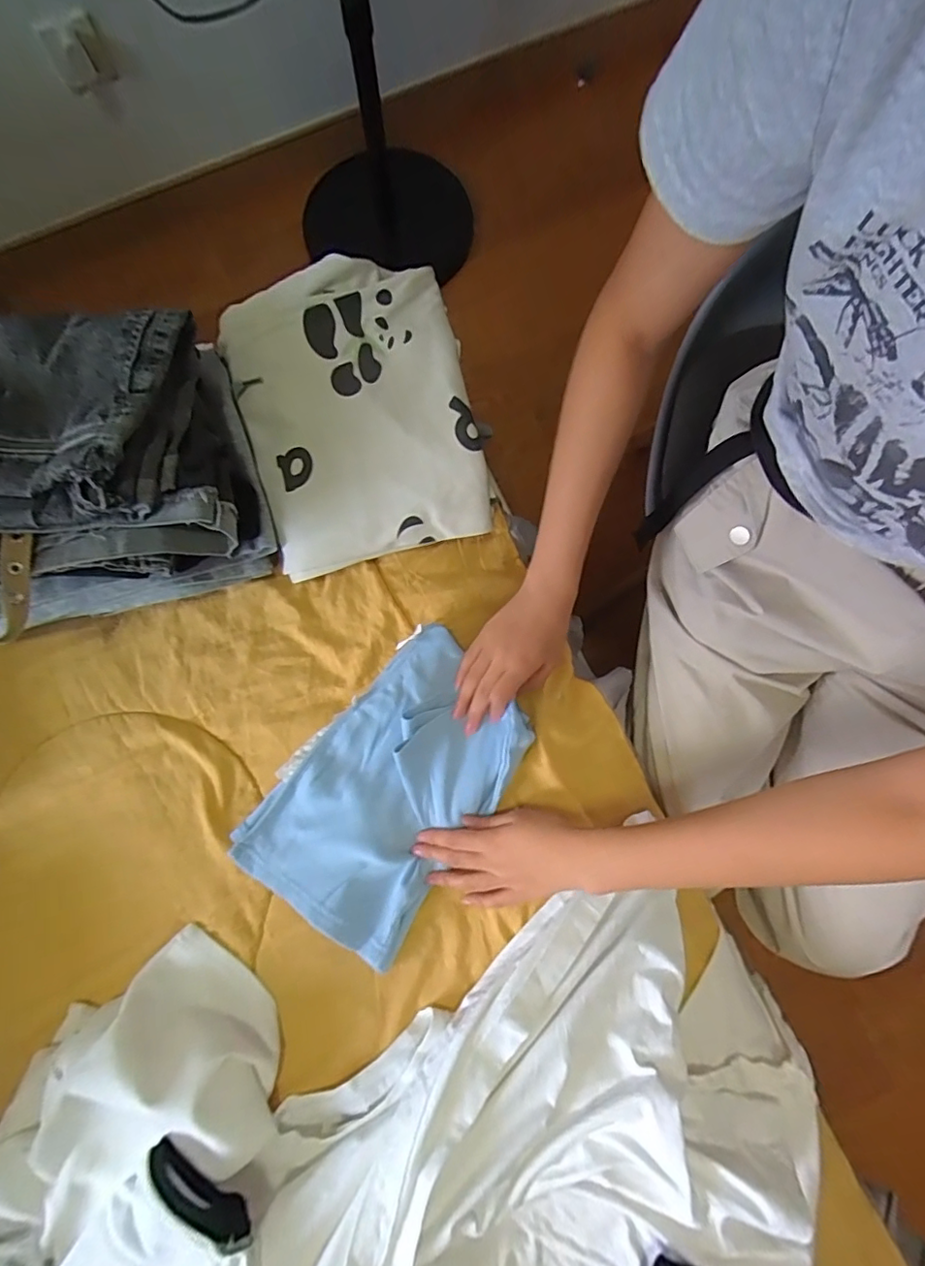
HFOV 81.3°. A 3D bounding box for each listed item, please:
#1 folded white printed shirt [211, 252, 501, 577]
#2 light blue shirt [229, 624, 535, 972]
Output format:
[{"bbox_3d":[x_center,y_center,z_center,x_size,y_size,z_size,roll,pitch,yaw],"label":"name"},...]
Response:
[{"bbox_3d":[-0.098,-0.201,0.505,0.210,0.027,0.253,-15,99,1],"label":"folded white printed shirt"},{"bbox_3d":[-0.062,0.142,0.496,0.169,0.054,0.270,37,78,7],"label":"light blue shirt"}]

